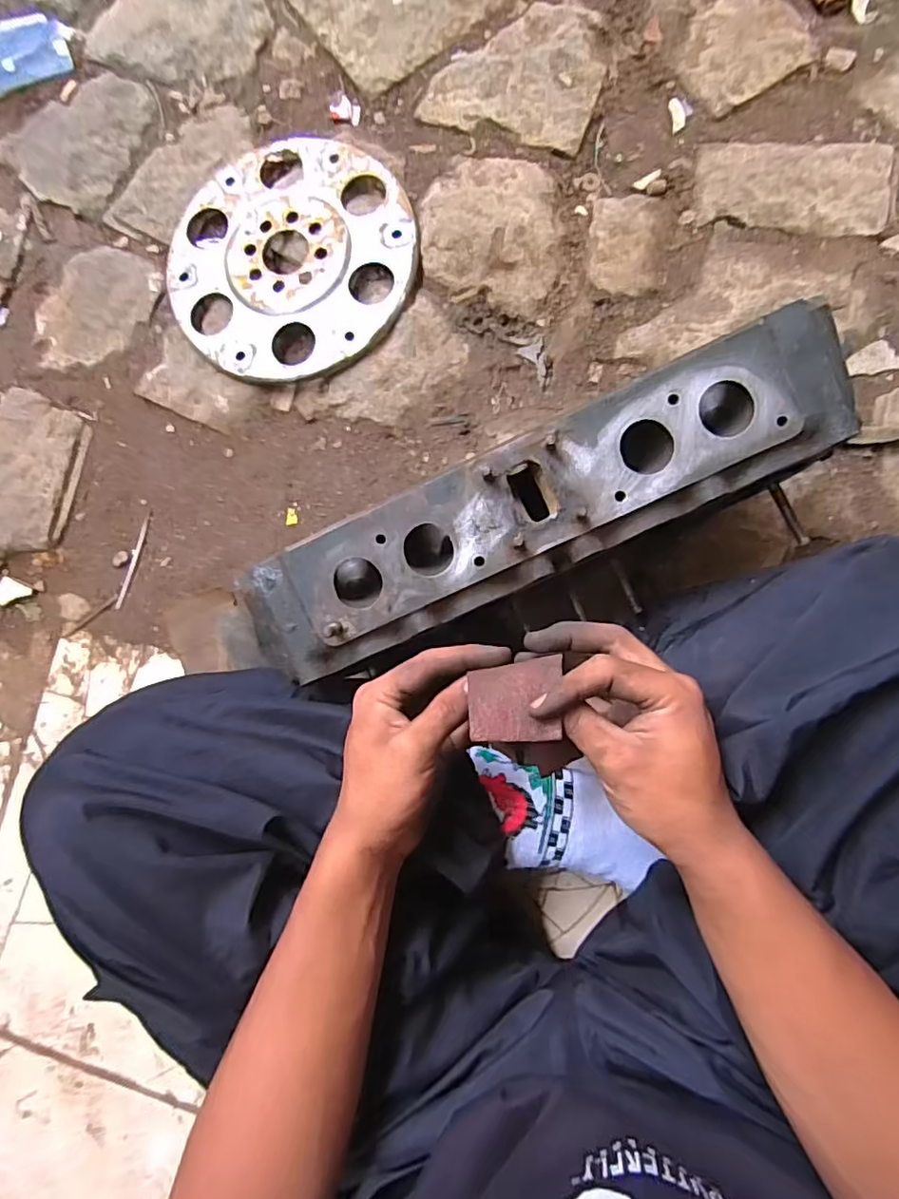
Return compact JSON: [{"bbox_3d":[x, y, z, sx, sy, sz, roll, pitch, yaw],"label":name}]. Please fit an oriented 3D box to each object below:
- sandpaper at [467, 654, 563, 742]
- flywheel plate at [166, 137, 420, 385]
[{"bbox_3d":[0.039,0.057,0.339,0.054,0.007,0.049,0,58,-5],"label":"sandpaper"},{"bbox_3d":[-0.167,-0.357,0.614,0.263,0.016,0.256,0,86,5],"label":"flywheel plate"}]

